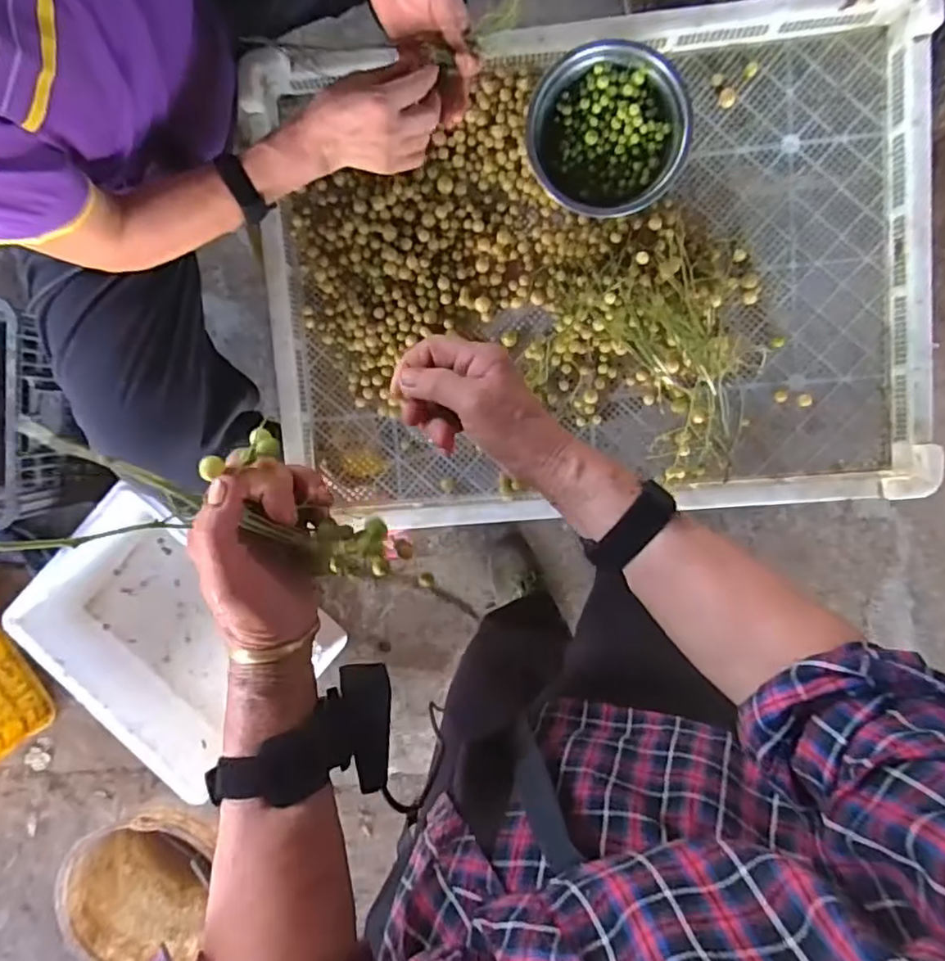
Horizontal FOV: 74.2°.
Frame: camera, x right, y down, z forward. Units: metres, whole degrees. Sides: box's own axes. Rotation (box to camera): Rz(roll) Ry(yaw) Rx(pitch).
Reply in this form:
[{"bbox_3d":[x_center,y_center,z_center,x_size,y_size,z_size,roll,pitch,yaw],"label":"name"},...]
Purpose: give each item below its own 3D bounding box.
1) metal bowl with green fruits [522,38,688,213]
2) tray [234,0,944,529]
[{"bbox_3d":[0.156,-0.406,0.733,0.177,0.048,0.165,4,115,8],"label":"metal bowl with green fruits"},{"bbox_3d":[0.138,-0.245,0.766,0.778,0.094,0.566,-4,95,5],"label":"tray"}]

